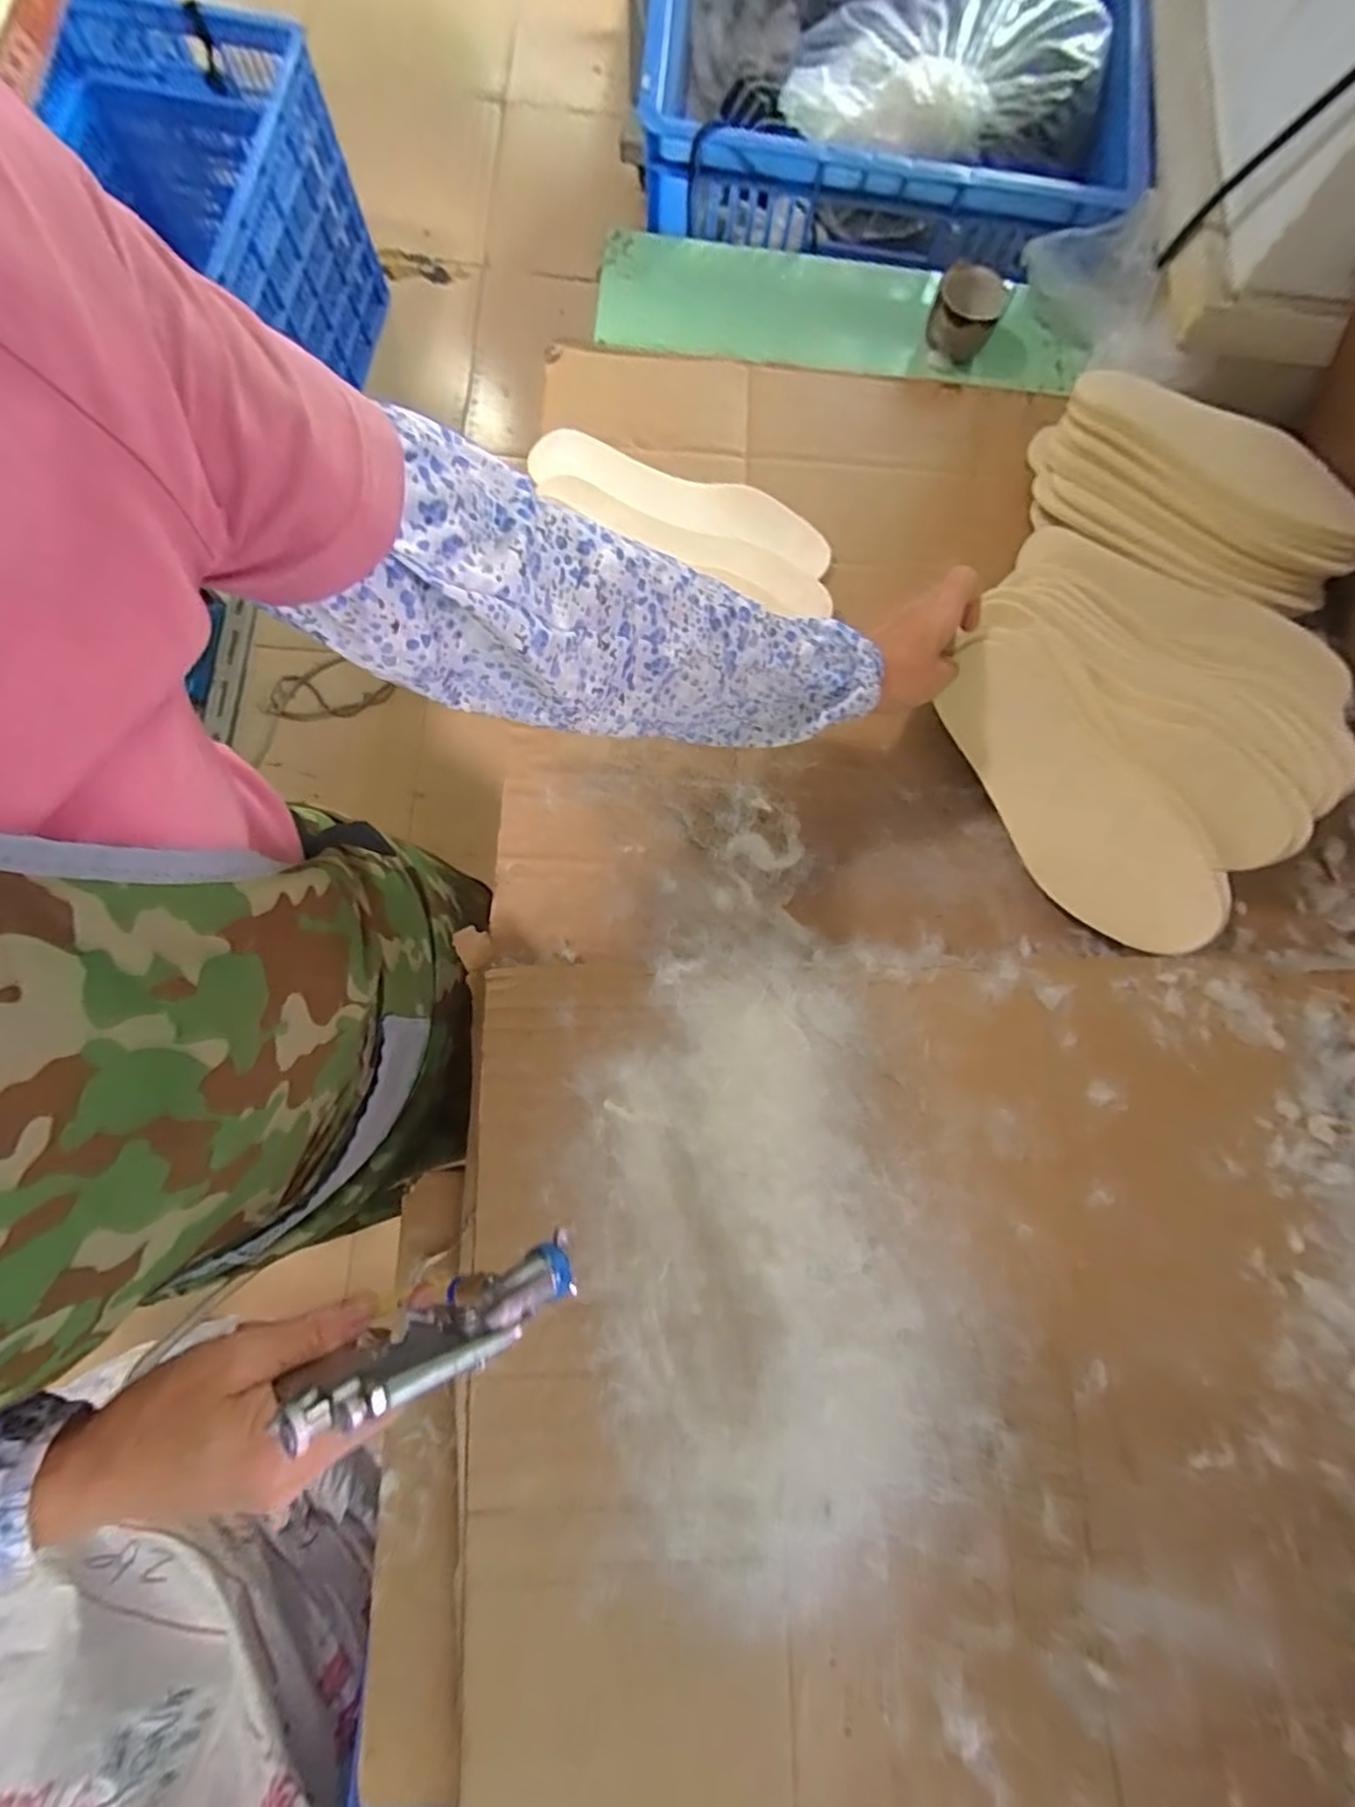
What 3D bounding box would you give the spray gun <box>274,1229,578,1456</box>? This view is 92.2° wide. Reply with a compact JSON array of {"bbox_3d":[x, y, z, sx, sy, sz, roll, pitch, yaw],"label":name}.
[{"bbox_3d":[-0.094,0.184,0.283,0.056,0.131,0.026,-24,77,39],"label":"spray gun"}]

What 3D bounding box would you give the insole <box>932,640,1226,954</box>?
[{"bbox_3d":[0.296,-0.075,0.488,0.096,0.030,0.258,-40,86,21],"label":"insole"}]

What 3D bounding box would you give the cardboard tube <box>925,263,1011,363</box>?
[{"bbox_3d":[0.271,-0.554,0.611,0.061,0.047,0.058,0,80,-3],"label":"cardboard tube"}]

